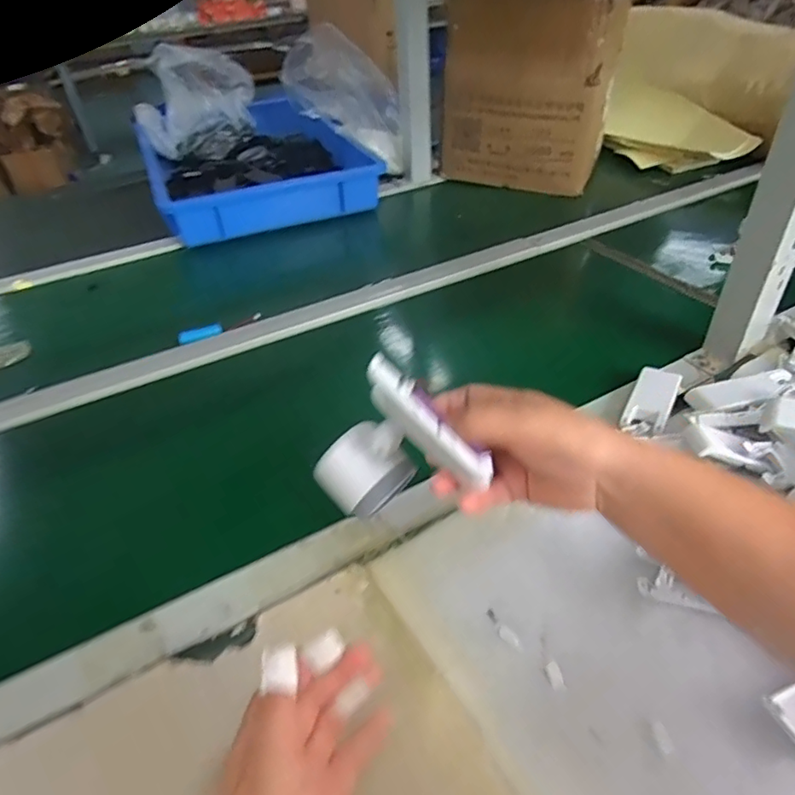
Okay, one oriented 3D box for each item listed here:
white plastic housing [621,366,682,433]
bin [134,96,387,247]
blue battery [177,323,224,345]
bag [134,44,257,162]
[{"bbox_3d":[0.249,0.003,0.555,0.037,0.011,0.101,19,45,26],"label":"white plastic housing"},{"bbox_3d":[-0.297,-0.463,1.119,0.362,0.079,0.556,-18,42,-16],"label":"bin"},{"bbox_3d":[-0.250,-0.081,0.719,0.054,0.015,0.014,-18,42,-16],"label":"blue battery"},{"bbox_3d":[-0.435,-0.630,1.202,0.223,0.171,0.195,8,41,15],"label":"bag"}]

